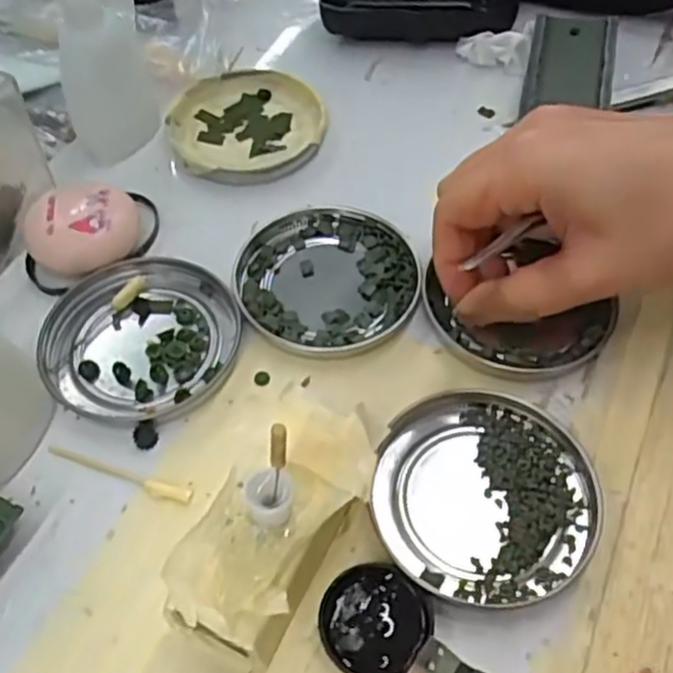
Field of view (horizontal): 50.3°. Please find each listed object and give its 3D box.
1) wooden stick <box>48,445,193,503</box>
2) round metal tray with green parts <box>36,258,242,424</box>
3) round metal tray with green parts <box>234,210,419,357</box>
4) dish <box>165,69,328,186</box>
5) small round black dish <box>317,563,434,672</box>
[{"bbox_3d":[-0.080,0.050,0.262,0.058,0.004,0.006,15,56,12],"label":"wooden stick"},{"bbox_3d":[-0.081,0.000,0.294,0.074,0.008,0.078,-1,54,1],"label":"round metal tray with green parts"},{"bbox_3d":[-0.005,-0.025,0.312,0.077,0.009,0.077,-1,54,1],"label":"round metal tray with green parts"},{"bbox_3d":[-0.046,-0.110,0.369,0.078,0.009,0.076,-1,54,1],"label":"dish"},{"bbox_3d":[0.012,0.092,0.231,0.034,0.007,0.034,-1,54,1],"label":"small round black dish"}]

